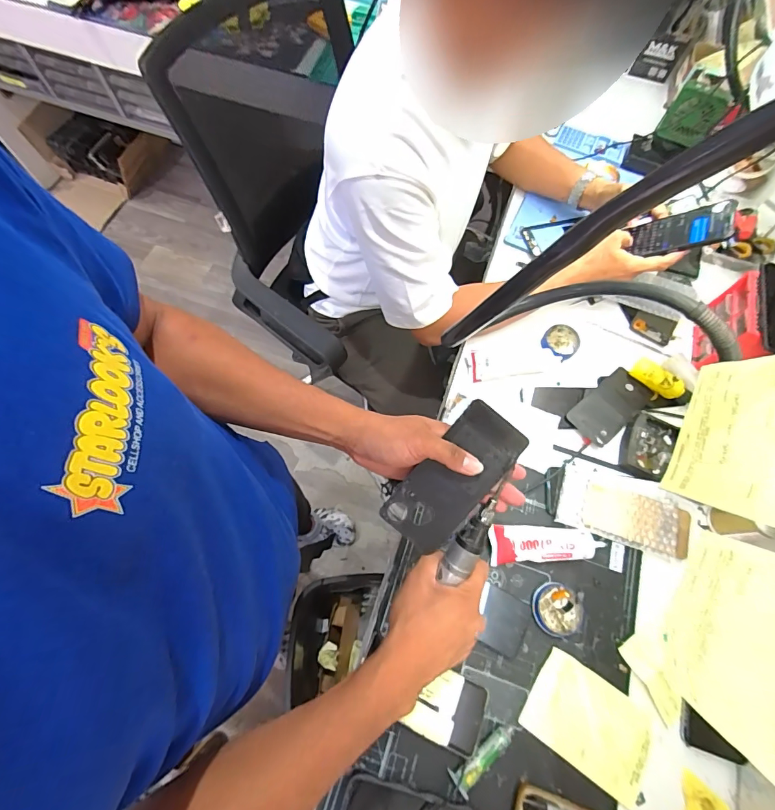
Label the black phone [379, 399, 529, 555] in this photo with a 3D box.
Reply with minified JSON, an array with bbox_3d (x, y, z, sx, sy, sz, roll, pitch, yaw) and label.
[{"bbox_3d":[0.069,0.077,0.409,0.077,0.010,0.158,41,98,0],"label":"black phone"}]

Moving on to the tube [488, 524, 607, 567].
[{"bbox_3d":[0.223,0.196,0.569,0.153,0.030,0.051,-2,69,-3],"label":"tube"}]

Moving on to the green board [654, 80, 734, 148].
[{"bbox_3d":[0.645,-0.611,0.850,0.101,0.100,0.018,23,70,7],"label":"green board"}]

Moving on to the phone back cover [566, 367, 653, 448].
[{"bbox_3d":[0.372,-0.001,0.662,0.153,0.012,0.074,-38,74,-15],"label":"phone back cover"}]

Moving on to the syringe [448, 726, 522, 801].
[{"bbox_3d":[0.116,0.424,0.481,0.105,0.020,0.024,-36,74,-14],"label":"syringe"}]

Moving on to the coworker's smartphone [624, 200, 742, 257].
[{"bbox_3d":[0.459,-0.276,0.635,0.017,0.144,0.071,26,83,-31],"label":"coworker's smartphone"}]

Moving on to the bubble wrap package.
[{"bbox_3d":[0.350,0.154,0.592,0.186,0.020,0.101,18,69,5],"label":"bubble wrap package"}]

